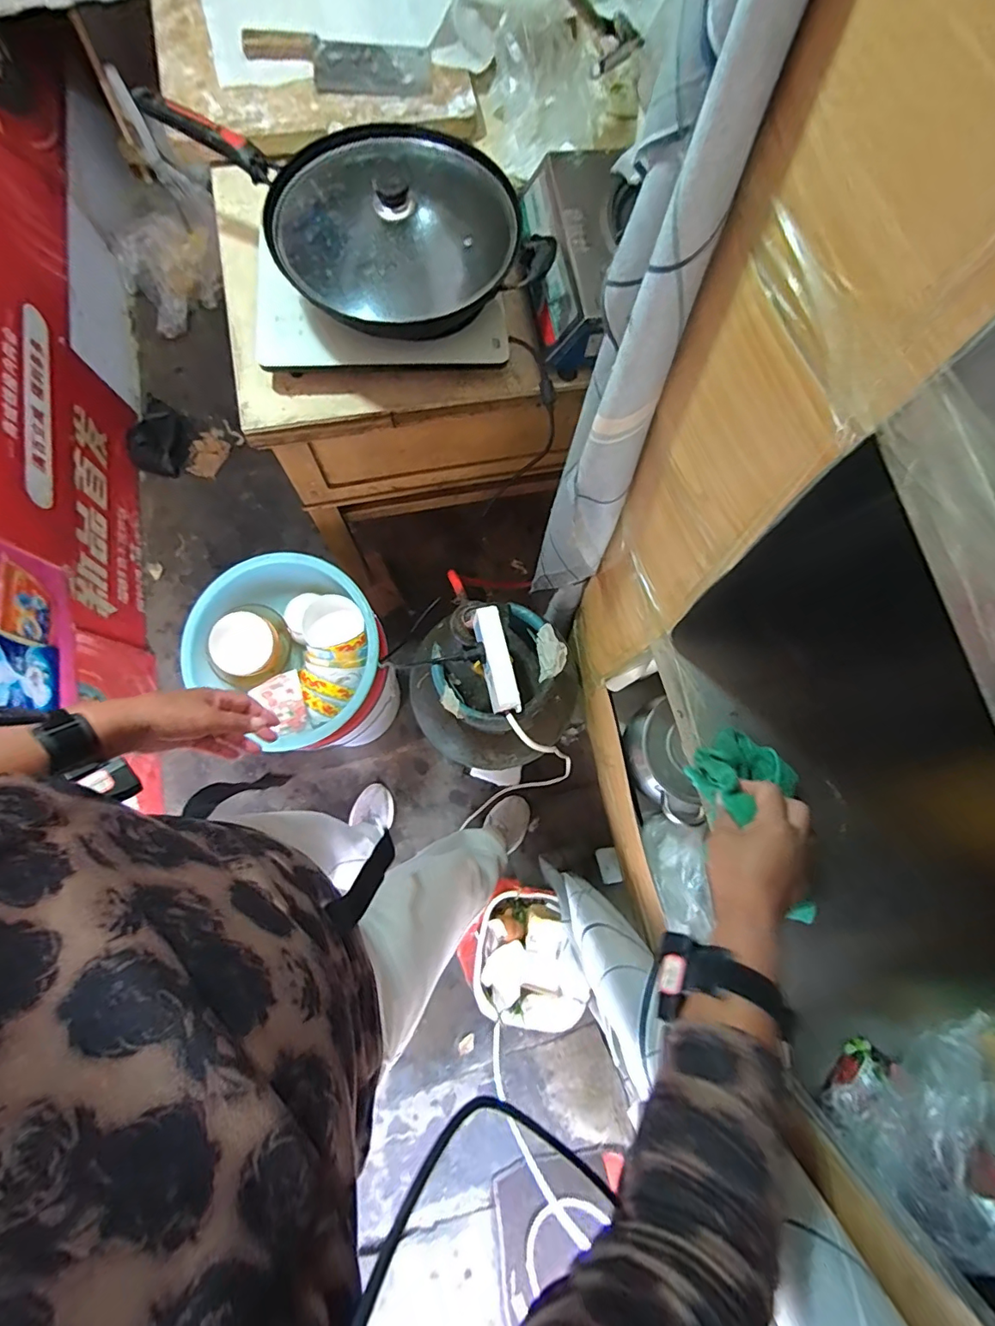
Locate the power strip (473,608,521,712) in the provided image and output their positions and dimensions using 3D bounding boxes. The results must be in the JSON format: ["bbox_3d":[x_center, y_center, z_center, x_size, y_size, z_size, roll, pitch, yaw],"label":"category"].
[{"bbox_3d":[-0.002,-0.006,0.741,0.042,0.027,0.158,-13,79,-2],"label":"power strip"}]

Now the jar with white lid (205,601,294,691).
[{"bbox_3d":[-0.487,-0.034,1.011,0.142,0.095,0.131,0,79,1],"label":"jar with white lid"}]

